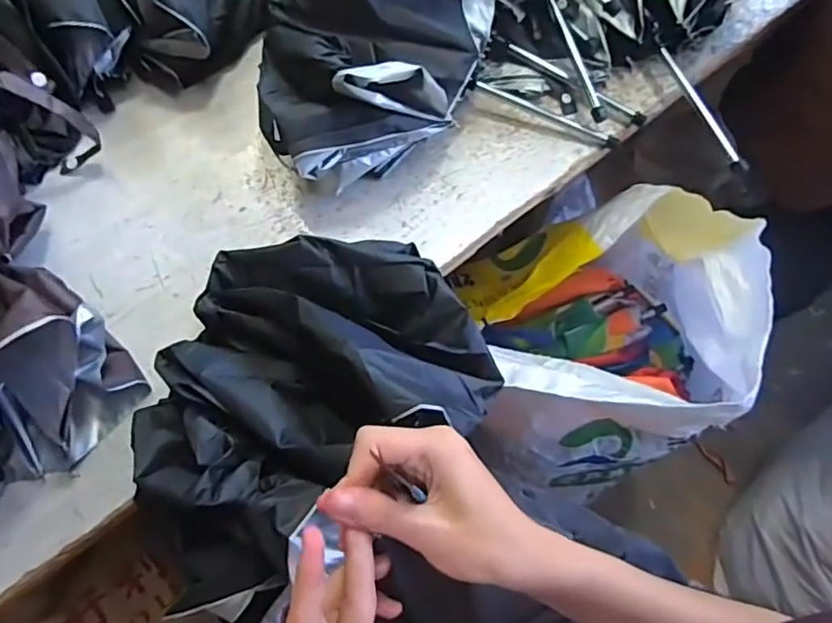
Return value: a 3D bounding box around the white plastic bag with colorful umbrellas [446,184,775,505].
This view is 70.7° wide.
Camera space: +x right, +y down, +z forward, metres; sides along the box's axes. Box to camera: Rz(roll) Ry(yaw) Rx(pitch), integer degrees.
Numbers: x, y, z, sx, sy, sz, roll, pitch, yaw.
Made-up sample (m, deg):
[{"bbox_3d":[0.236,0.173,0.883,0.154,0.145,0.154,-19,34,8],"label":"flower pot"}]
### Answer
[{"bbox_3d":[0.219,0.032,0.708,0.283,0.313,0.307,-7,69,-1],"label":"white plastic bag with colorful umbrellas"}]

